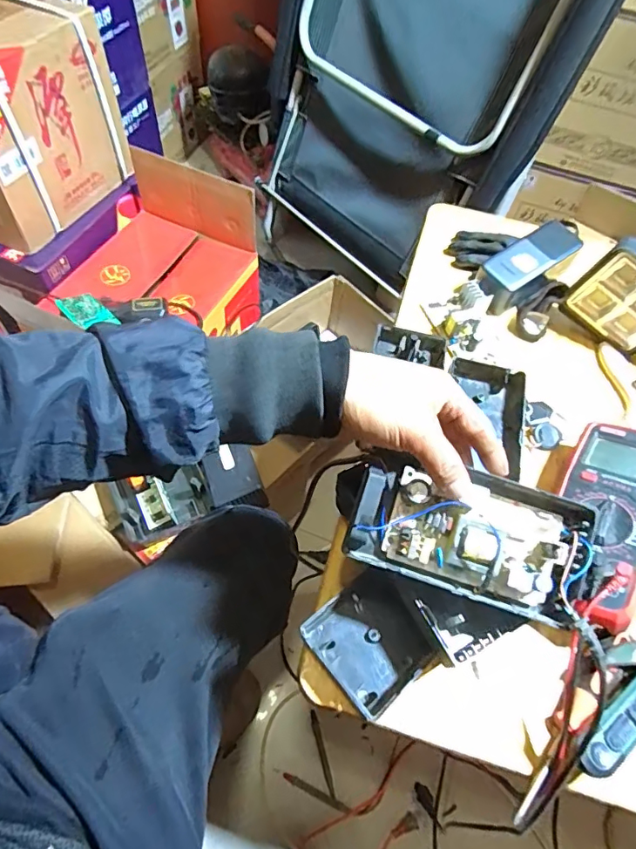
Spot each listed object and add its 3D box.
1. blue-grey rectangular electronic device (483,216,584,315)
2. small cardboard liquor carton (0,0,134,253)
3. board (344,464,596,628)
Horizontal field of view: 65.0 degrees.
[{"bbox_3d":[0.256,-0.196,0.610,0.139,0.046,0.055,-38,68,-9],"label":"blue-grey rectangular electronic device"},{"bbox_3d":[-0.543,-0.537,0.881,0.219,0.282,0.326,22,60,8],"label":"small cardboard liquor carton"},{"bbox_3d":[0.108,0.081,0.364,0.171,0.057,0.084,13,59,-2],"label":"board"}]

